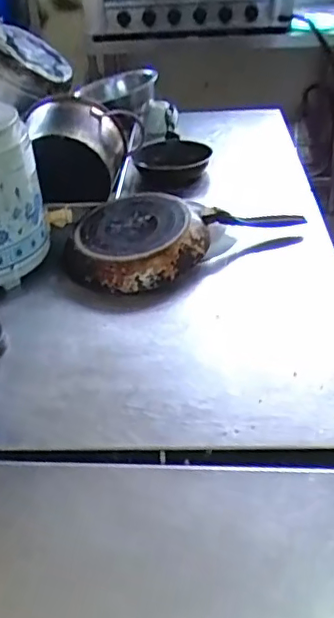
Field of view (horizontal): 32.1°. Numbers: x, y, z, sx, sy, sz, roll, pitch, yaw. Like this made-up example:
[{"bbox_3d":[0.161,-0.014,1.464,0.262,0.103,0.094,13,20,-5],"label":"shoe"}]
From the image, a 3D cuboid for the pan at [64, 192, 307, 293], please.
[{"bbox_3d":[0.038,-0.126,0.972,0.417,0.073,0.212,-10,36,-9],"label":"pan"}]

